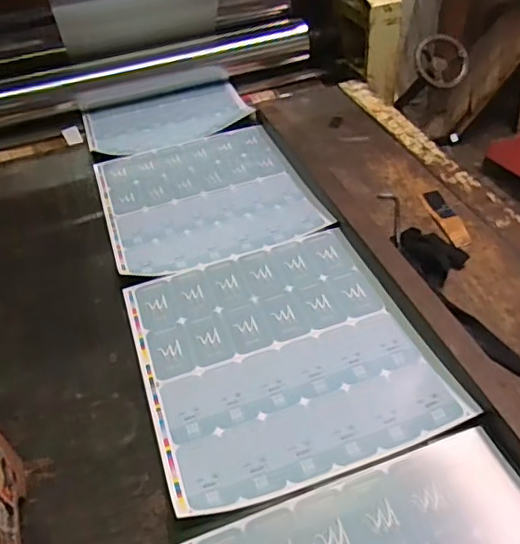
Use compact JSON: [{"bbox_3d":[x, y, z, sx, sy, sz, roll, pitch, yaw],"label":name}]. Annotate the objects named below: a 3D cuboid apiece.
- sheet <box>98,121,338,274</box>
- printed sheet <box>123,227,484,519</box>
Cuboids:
[{"bbox_3d":[-0.104,-0.148,1.042,0.353,0.012,0.392,-17,44,-10],"label":"sheet"},{"bbox_3d":[0.023,0.097,0.756,0.354,0.011,0.381,-17,44,-11],"label":"printed sheet"}]

